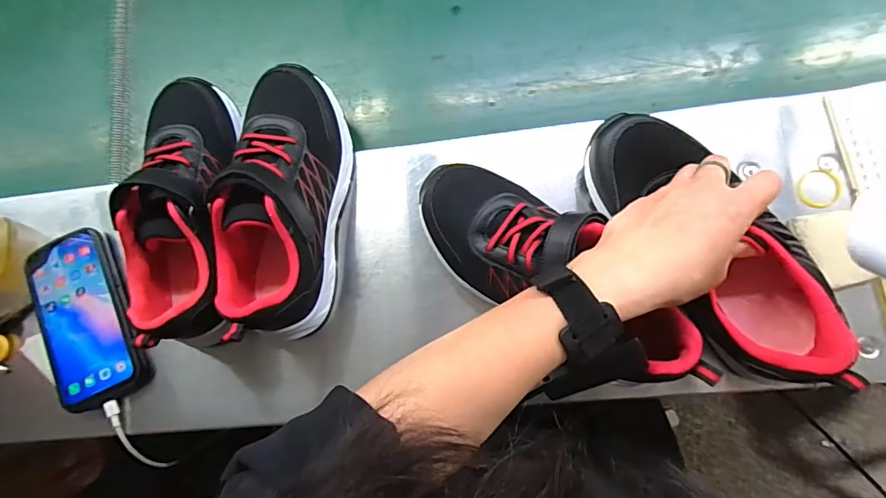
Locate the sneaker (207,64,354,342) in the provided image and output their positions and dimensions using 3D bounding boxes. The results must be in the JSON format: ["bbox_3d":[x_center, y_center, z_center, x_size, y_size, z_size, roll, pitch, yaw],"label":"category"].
[{"bbox_3d":[-0.136,-0.044,0.383,0.083,0.084,0.230,6,83,6],"label":"sneaker"}]

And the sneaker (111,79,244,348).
[{"bbox_3d":[-0.223,-0.031,0.402,0.094,0.111,0.228,-14,81,4],"label":"sneaker"}]

